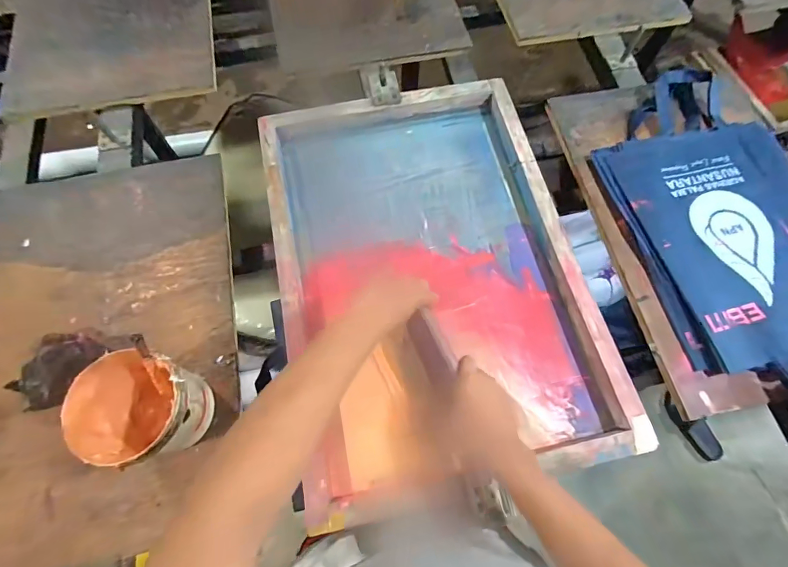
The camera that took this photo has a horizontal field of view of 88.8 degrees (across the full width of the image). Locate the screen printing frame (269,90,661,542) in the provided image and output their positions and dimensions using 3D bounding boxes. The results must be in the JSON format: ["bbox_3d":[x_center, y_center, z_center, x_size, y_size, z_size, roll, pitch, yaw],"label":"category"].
[{"bbox_3d":[0.048,-0.036,0.632,0.452,0.034,0.654,-12,68,-4],"label":"screen printing frame"}]

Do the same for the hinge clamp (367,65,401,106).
[{"bbox_3d":[-0.018,-0.363,0.737,0.053,0.016,0.072,-7,69,-5],"label":"hinge clamp"}]

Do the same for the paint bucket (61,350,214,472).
[{"bbox_3d":[-0.302,0.158,0.498,0.119,0.125,0.118,0,68,1],"label":"paint bucket"}]

